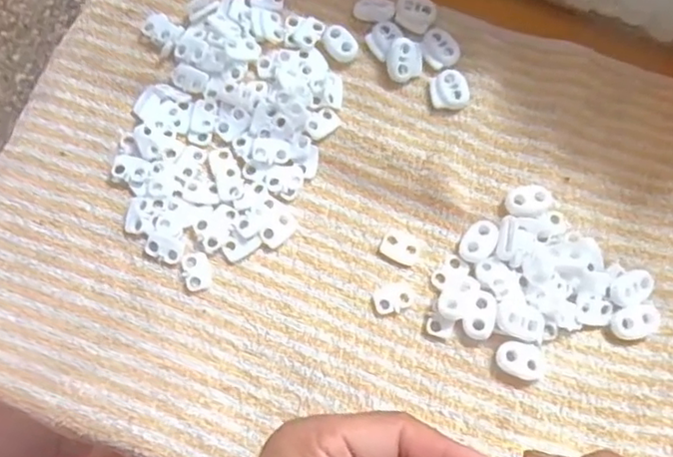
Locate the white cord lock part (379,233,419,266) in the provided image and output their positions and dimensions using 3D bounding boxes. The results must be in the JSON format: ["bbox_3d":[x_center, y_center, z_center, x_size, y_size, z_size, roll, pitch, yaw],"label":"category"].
[{"bbox_3d":[0.031,0.011,0.293,0.018,0.004,0.011,26,77,6],"label":"white cord lock part"}]

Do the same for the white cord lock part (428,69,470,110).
[{"bbox_3d":[0.059,-0.073,0.314,0.020,0.004,0.023,-5,75,-2],"label":"white cord lock part"}]

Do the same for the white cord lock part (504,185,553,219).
[{"bbox_3d":[0.095,-0.013,0.298,0.023,0.007,0.015,-17,76,-5],"label":"white cord lock part"}]

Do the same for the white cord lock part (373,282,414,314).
[{"bbox_3d":[0.027,0.033,0.286,0.019,0.004,0.014,-8,75,-2],"label":"white cord lock part"}]

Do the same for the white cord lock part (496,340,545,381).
[{"bbox_3d":[0.085,0.061,0.278,0.022,0.005,0.016,16,76,4],"label":"white cord lock part"}]

